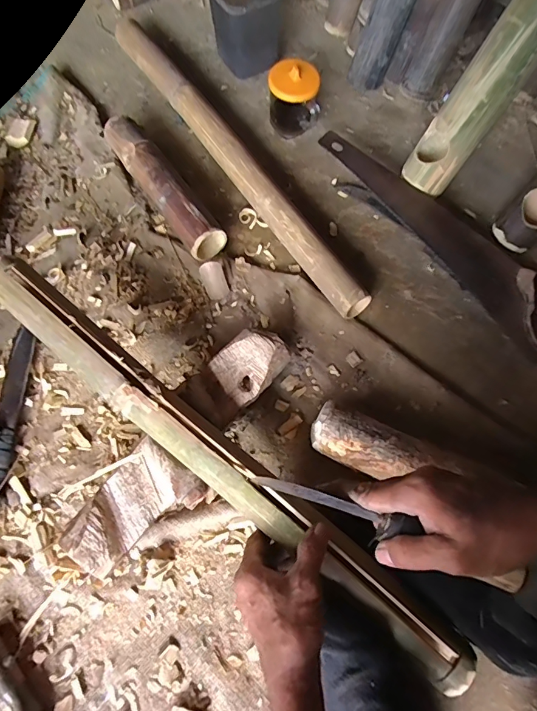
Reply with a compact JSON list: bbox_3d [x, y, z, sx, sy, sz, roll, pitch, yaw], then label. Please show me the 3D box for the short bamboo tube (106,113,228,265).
[{"bbox_3d":[-0.162,-0.255,0.645,0.056,0.052,0.264,-34,74,-13],"label":"short bamboo tube"}]

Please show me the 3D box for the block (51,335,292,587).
[{"bbox_3d":[-0.092,0.101,0.504,0.085,0.062,0.315,33,72,10],"label":"block"}]

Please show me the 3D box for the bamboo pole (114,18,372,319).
[{"bbox_3d":[-0.060,-0.317,0.675,0.051,0.053,0.648,-33,74,-13],"label":"bamboo pole"}]

